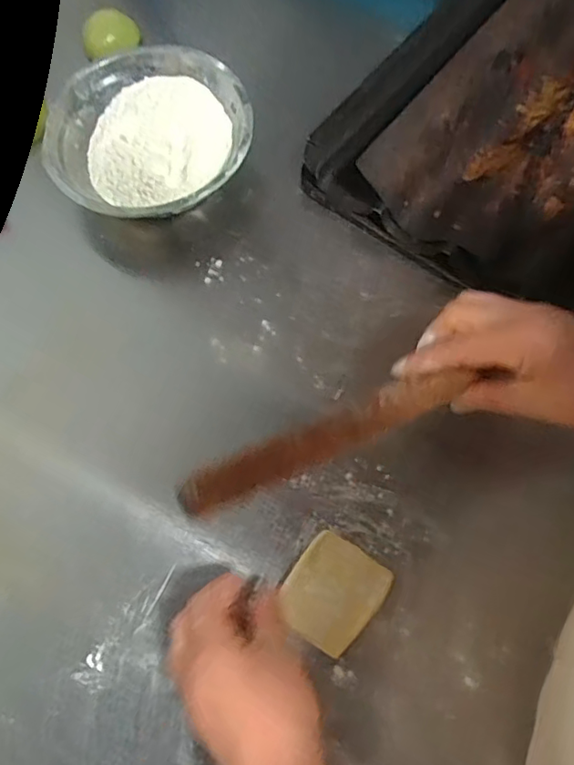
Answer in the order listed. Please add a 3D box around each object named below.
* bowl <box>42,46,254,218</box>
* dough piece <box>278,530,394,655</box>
[{"bbox_3d":[-0.123,-0.220,0.540,0.176,0.063,0.175,-1,68,2],"label":"bowl"},{"bbox_3d":[0.034,0.151,0.417,0.063,0.010,0.071,36,74,15],"label":"dough piece"}]

